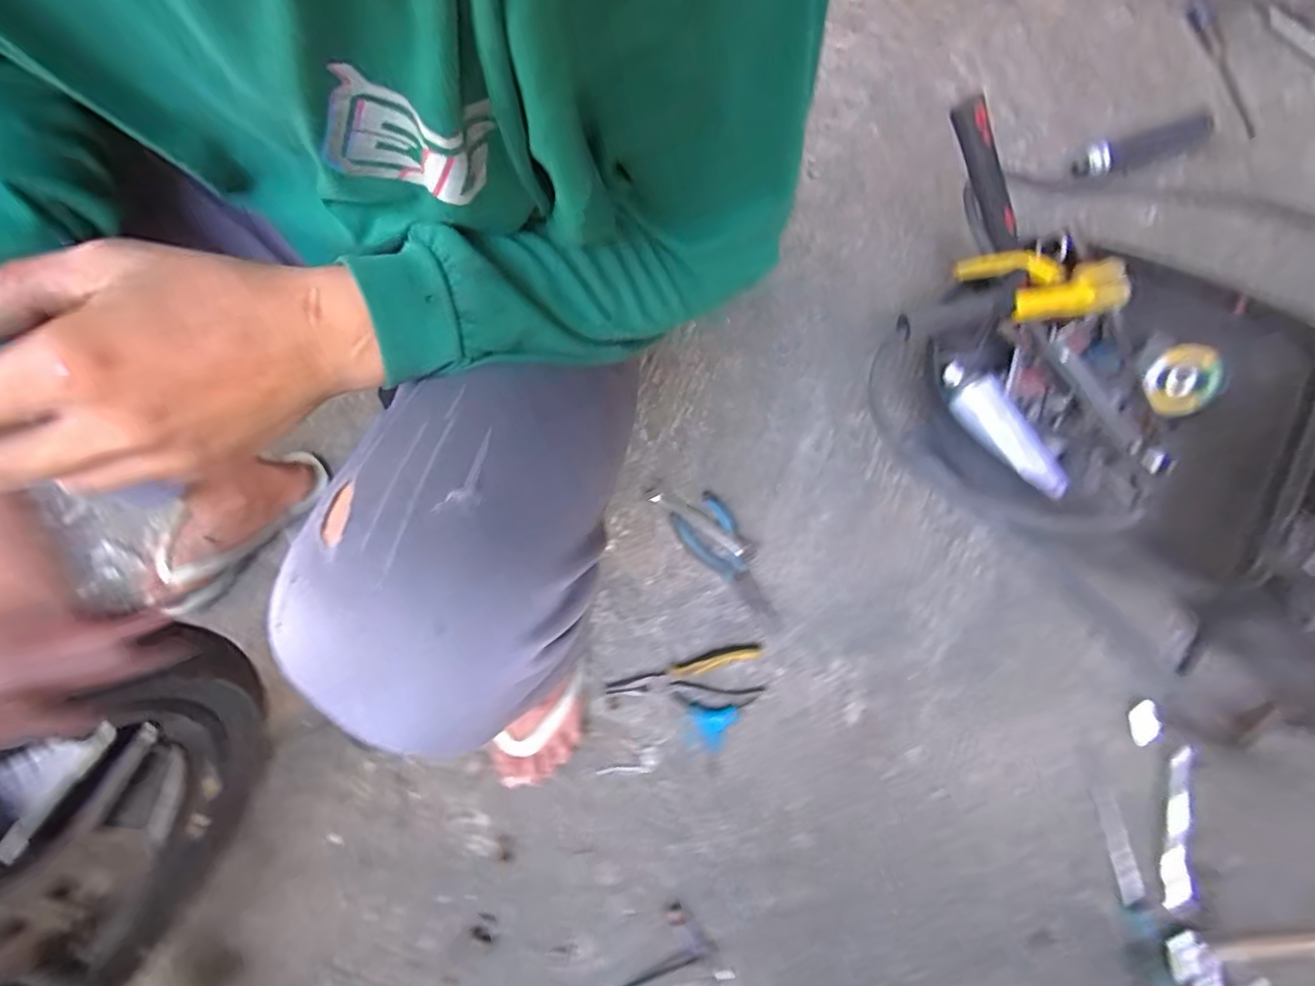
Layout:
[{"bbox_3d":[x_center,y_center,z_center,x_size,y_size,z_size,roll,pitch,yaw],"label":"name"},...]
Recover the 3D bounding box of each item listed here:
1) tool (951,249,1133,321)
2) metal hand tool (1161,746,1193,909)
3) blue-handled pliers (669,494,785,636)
[{"bbox_3d":[0.435,-0.238,0.650,0.180,0.053,0.073,7,74,2],"label":"tool"},{"bbox_3d":[0.568,0.363,0.616,0.027,0.012,0.162,6,77,22],"label":"metal hand tool"},{"bbox_3d":[0.092,0.093,0.728,0.075,0.027,0.191,-29,79,-7],"label":"blue-handled pliers"}]

